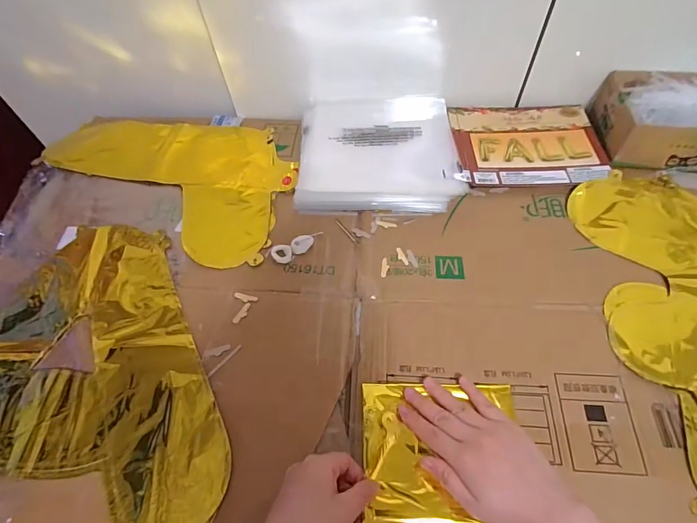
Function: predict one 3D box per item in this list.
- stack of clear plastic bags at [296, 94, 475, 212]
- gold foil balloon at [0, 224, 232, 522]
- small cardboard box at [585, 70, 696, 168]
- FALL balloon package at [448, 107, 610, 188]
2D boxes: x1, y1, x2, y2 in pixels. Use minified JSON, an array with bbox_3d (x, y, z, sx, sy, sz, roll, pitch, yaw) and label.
[{"bbox_3d":[0.042,-0.171,0.581,0.222,0.021,0.229,-1,58,2],"label":"stack of clear plastic bags"},{"bbox_3d":[-0.286,0.108,0.429,0.366,0.009,0.338,7,59,7],"label":"gold foil balloon"},{"bbox_3d":[0.464,-0.203,0.560,0.191,0.063,0.145,6,59,6],"label":"small cardboard box"},{"bbox_3d":[0.264,-0.179,0.589,0.208,0.012,0.166,-1,58,2],"label":"FALL balloon package"}]

